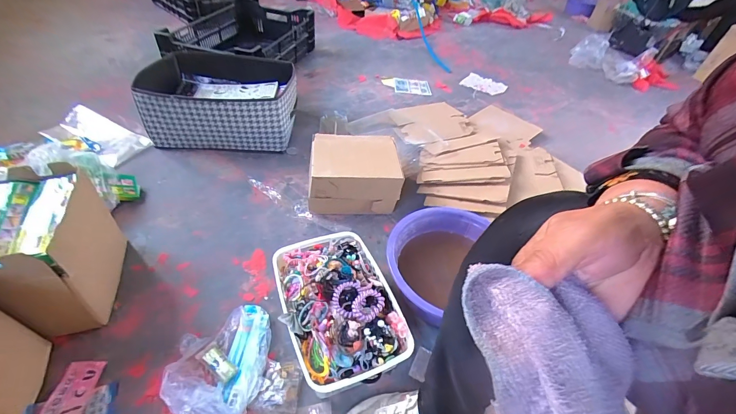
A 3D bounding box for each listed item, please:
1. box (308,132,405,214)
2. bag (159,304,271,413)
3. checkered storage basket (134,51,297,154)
[{"bbox_3d":[-0.039,-0.099,0.942,0.227,0.139,0.222,1,44,-6],"label":"box"},{"bbox_3d":[-0.262,0.265,0.598,0.155,0.058,0.210,4,44,-3],"label":"bag"},{"bbox_3d":[-0.480,-0.381,1.151,0.462,0.180,0.434,-2,44,-9],"label":"checkered storage basket"}]

